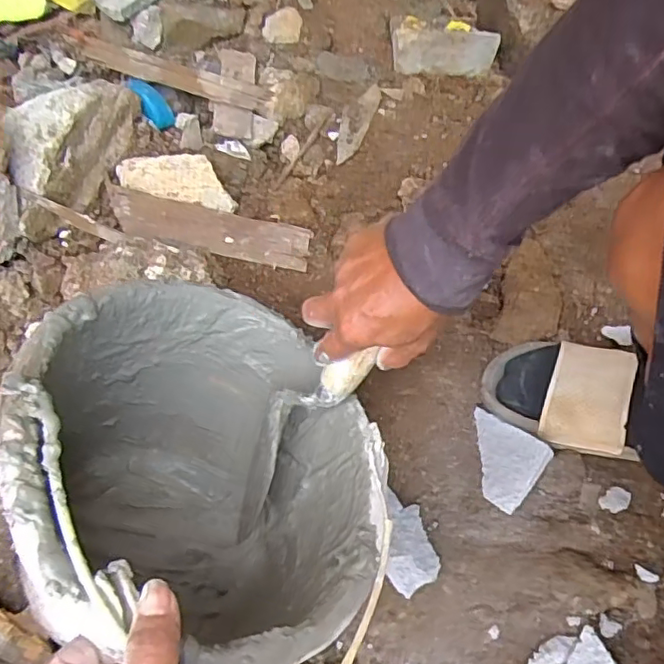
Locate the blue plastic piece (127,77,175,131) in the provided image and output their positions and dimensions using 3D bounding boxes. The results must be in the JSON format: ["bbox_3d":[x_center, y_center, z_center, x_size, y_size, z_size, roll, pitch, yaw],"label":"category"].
[{"bbox_3d":[-0.204,-0.259,0.659,0.028,0.015,0.064,-40,104,-16],"label":"blue plastic piece"}]

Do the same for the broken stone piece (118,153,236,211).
[{"bbox_3d":[-0.164,-0.166,0.631,0.124,0.018,0.051,12,66,-11],"label":"broken stone piece"}]

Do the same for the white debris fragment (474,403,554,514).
[{"bbox_3d":[0.164,0.121,0.576,0.066,0.017,0.082,-54,44,-1],"label":"white debris fragment"}]

